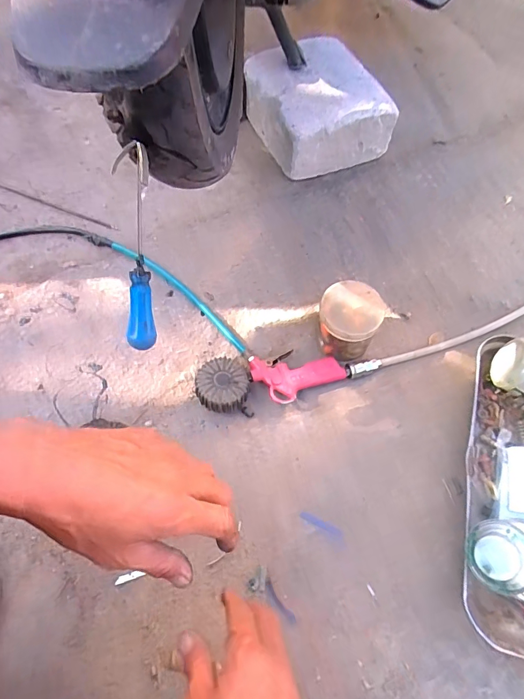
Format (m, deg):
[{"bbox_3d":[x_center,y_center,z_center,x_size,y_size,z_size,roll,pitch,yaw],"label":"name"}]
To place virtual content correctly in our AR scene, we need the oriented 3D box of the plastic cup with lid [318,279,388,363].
[{"bbox_3d":[0.117,-0.038,0.581,0.080,0.074,0.078,0,62,-1],"label":"plastic cup with lid"}]

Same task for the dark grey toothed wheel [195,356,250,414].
[{"bbox_3d":[-0.052,0.048,0.572,0.066,0.040,0.068,0,62,-1],"label":"dark grey toothed wheel"}]

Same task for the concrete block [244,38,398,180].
[{"bbox_3d":[0.098,-0.430,0.772,0.204,0.118,0.215,-23,65,-13],"label":"concrete block"}]

